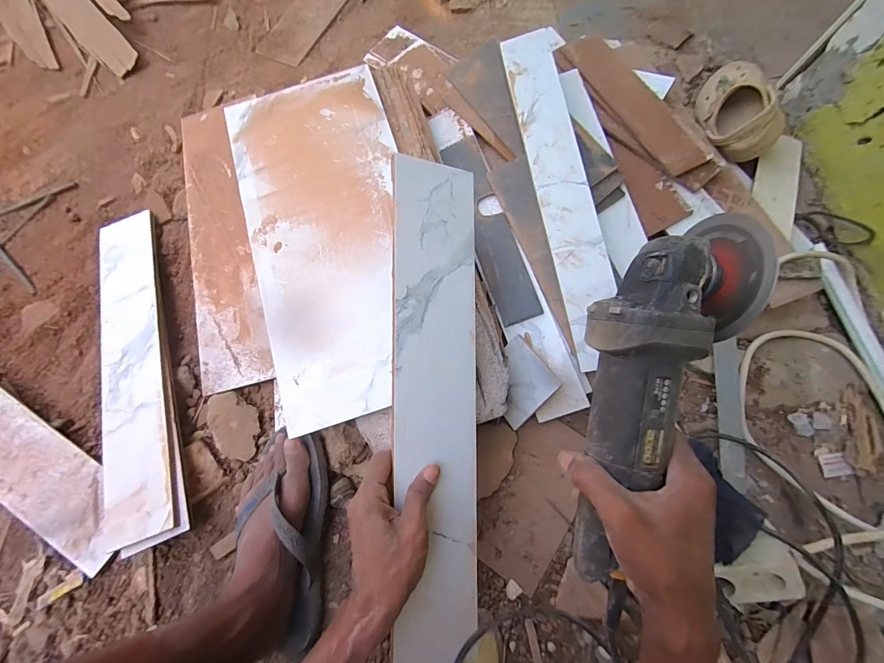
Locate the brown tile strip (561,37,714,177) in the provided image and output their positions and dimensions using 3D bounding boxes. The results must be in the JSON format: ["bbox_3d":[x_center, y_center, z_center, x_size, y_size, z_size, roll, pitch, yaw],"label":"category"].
[{"bbox_3d":[0.287,-0.351,0.564,0.071,0.008,0.285,-26,74,-1],"label":"brown tile strip"}]

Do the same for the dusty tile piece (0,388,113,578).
[{"bbox_3d":[-0.588,0.176,0.513,0.382,0.013,0.102,30,78,10],"label":"dusty tile piece"}]

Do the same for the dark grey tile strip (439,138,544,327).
[{"bbox_3d":[0.068,-0.155,0.545,0.057,0.009,0.296,-20,78,9],"label":"dark grey tile strip"}]

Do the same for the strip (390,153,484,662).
[{"bbox_3d":[-0.001,0.071,0.369,0.094,0.006,0.481,2,85,-27],"label":"strip"}]

